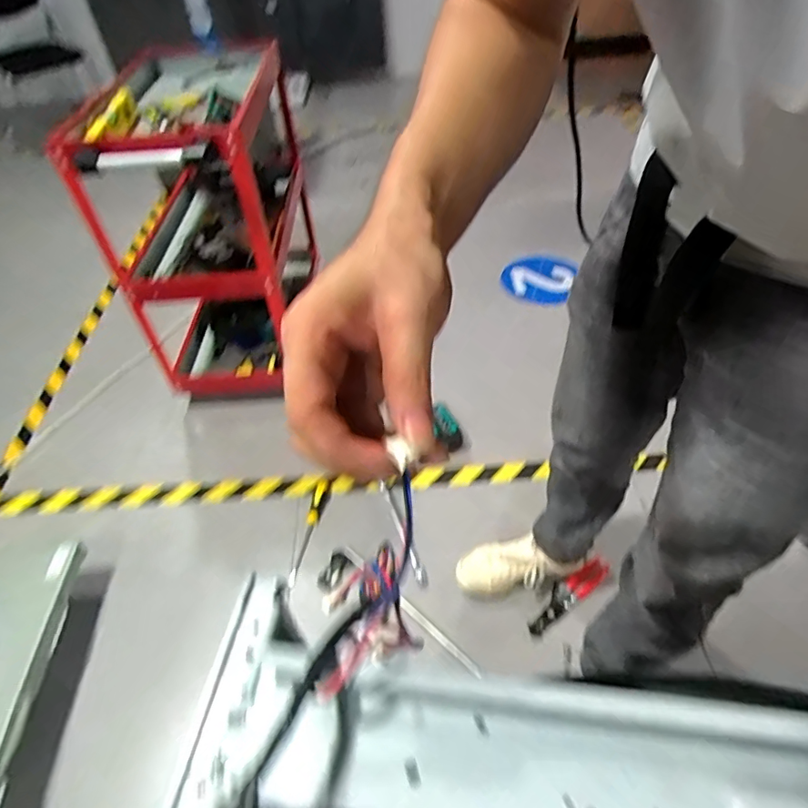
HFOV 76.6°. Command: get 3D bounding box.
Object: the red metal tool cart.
[{"bbox_3d":[-0.491,-0.503,1.414,0.389,0.676,0.791,-4,47,1],"label":"red metal tool cart"}]

